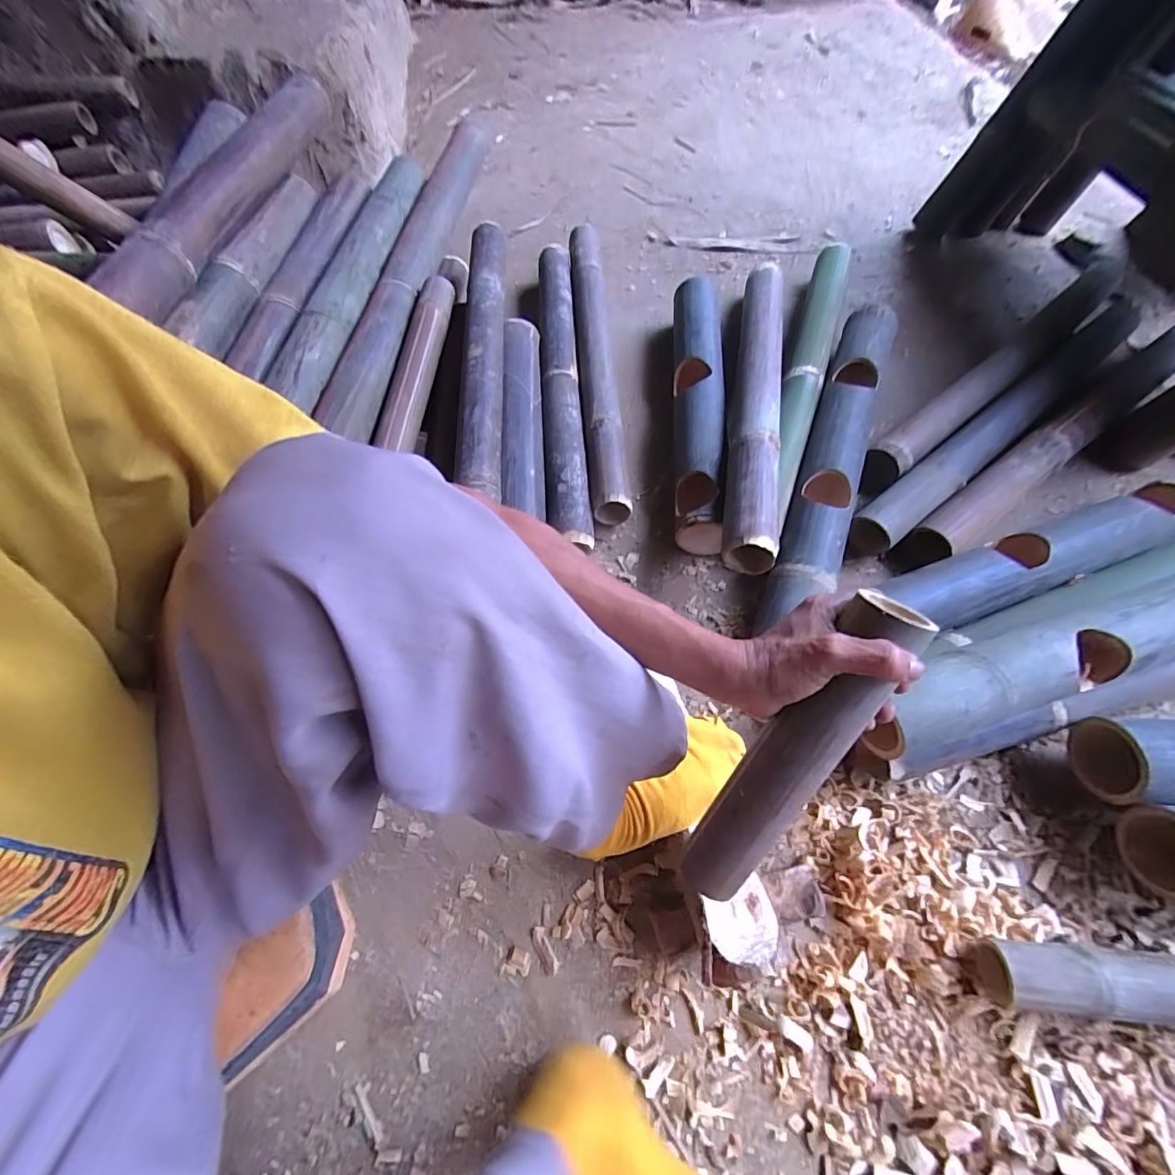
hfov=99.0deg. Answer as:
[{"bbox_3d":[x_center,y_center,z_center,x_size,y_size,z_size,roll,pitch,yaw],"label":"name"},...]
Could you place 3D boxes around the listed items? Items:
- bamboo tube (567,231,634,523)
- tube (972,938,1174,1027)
[{"bbox_3d":[0.010,-0.400,0.825,0.059,0.045,0.678,-5,64,1],"label":"bamboo tube"},{"bbox_3d":[0.490,0.350,0.439,0.263,0.052,0.055,1,64,4],"label":"tube"}]

